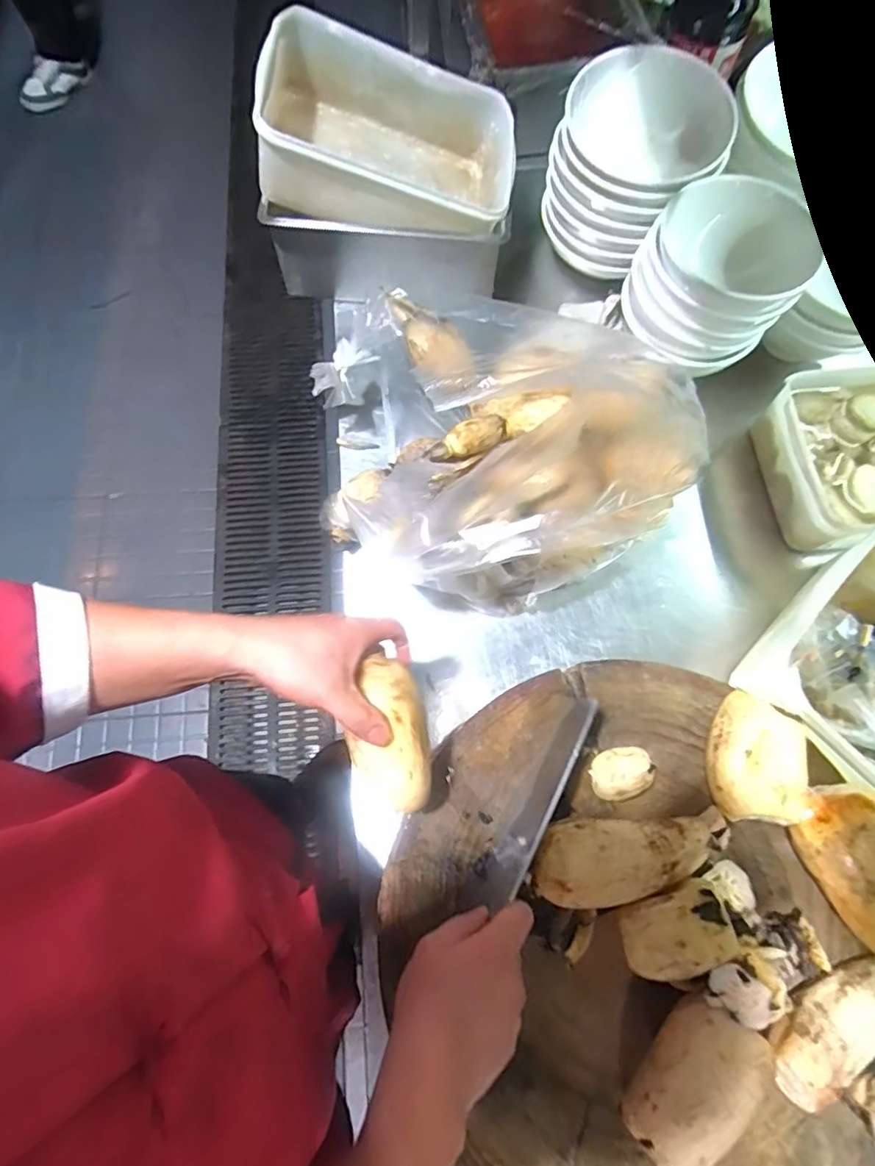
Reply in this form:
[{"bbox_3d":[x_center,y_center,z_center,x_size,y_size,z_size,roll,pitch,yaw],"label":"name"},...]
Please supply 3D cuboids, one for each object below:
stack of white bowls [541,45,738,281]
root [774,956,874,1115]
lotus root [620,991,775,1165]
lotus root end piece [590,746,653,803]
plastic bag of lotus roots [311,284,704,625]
[{"bbox_3d":[0.235,-0.507,0.708,0.194,0.158,0.168,23,73,5],"label":"stack of white bowls"},{"bbox_3d":[0.348,0.339,0.454,0.195,0.040,0.050,-27,75,-10],"label":"root"},{"bbox_3d":[0.192,0.383,0.442,0.063,0.067,0.114,41,76,10],"label":"lotus root"},{"bbox_3d":[0.165,0.173,0.520,0.054,0.042,0.044,-7,73,-4],"label":"lotus root end piece"},{"bbox_3d":[0.061,-0.170,0.631,0.327,0.218,0.358,-17,74,-7],"label":"plastic bag of lotus roots"}]

